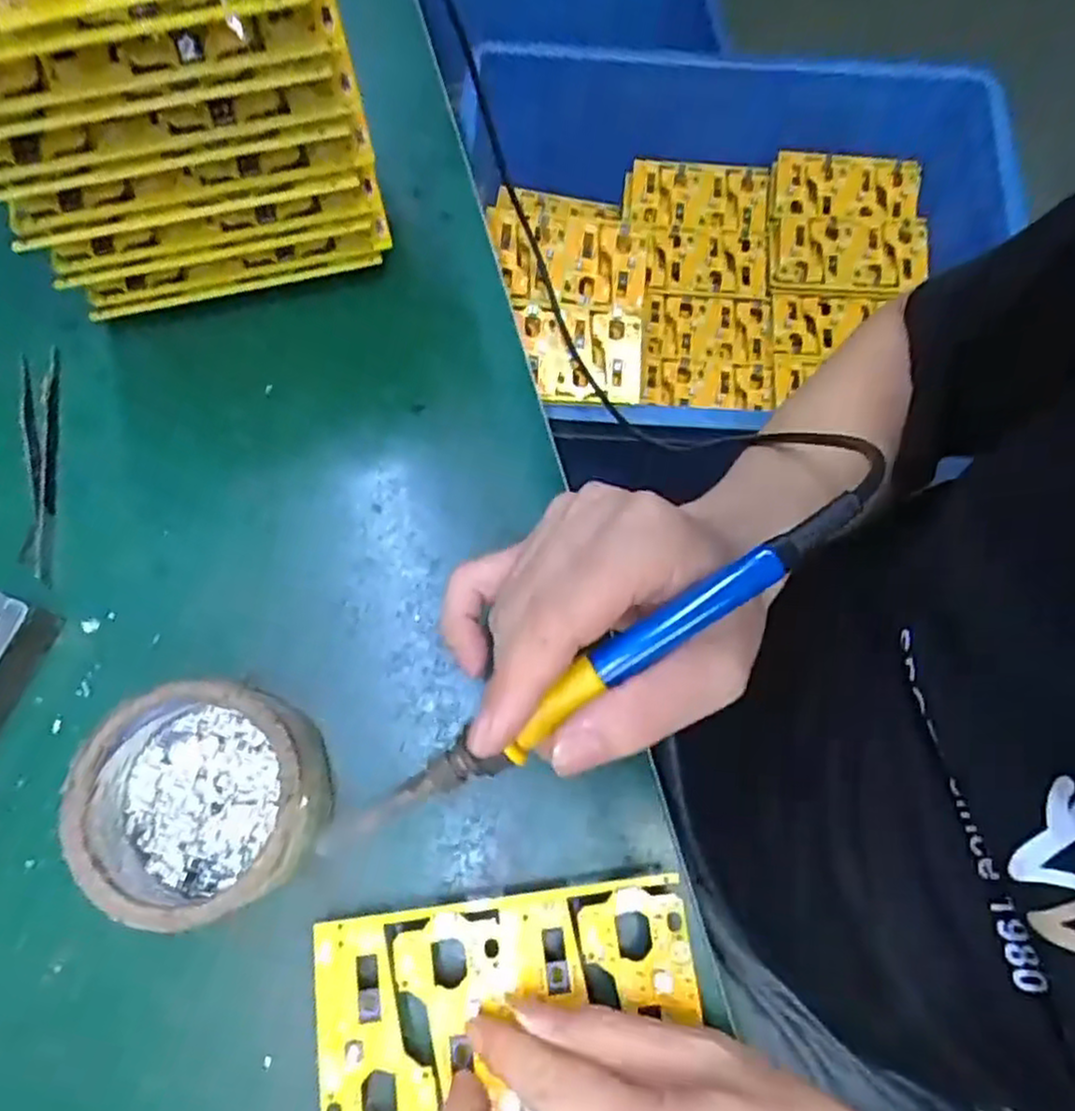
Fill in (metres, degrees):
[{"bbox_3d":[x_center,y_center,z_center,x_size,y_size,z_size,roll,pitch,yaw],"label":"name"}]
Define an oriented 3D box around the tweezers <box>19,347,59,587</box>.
[{"bbox_3d":[-0.234,-0.043,0.344,0.016,0.006,0.115,-9,74,-3],"label":"tweezers"}]

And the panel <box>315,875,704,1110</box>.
[{"bbox_3d":[-0.010,0.168,0.273,0.139,0.006,0.078,-7,73,-3],"label":"panel"}]

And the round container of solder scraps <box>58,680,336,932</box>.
[{"bbox_3d":[-0.129,0.094,0.288,0.087,0.045,0.081,0,74,0],"label":"round container of solder scraps"}]

